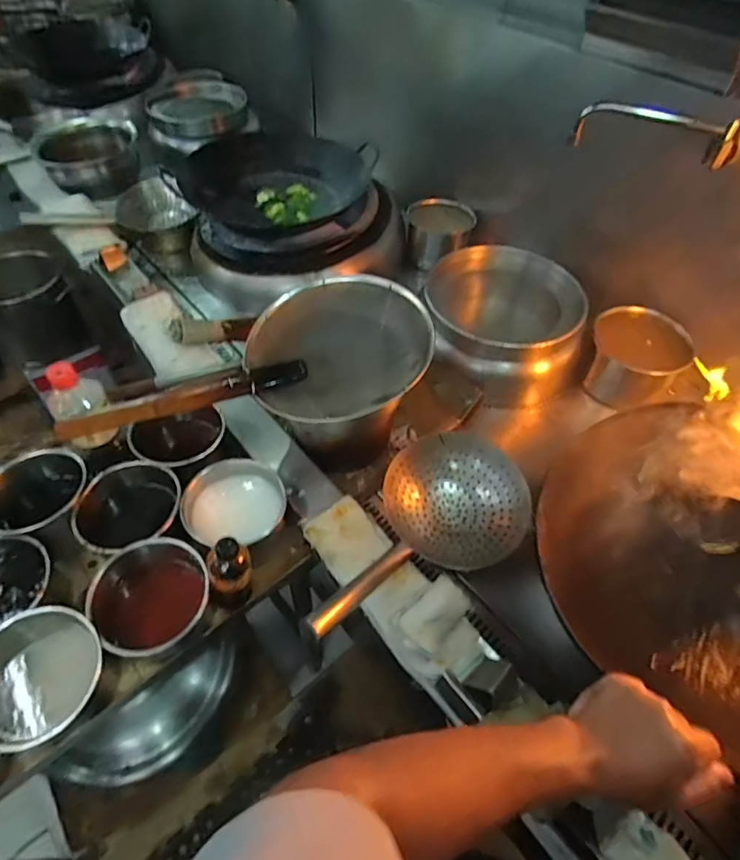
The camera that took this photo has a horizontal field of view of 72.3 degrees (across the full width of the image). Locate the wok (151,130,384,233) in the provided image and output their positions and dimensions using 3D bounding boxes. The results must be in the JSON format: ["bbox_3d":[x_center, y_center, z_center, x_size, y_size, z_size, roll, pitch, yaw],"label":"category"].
[{"bbox_3d":[-0.238,-0.635,1.257,0.420,0.112,0.366,32,56,20],"label":"wok"}]

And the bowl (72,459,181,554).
[{"bbox_3d":[-0.366,0.133,0.786,0.155,0.084,0.139,-21,55,-19],"label":"bowl"}]

